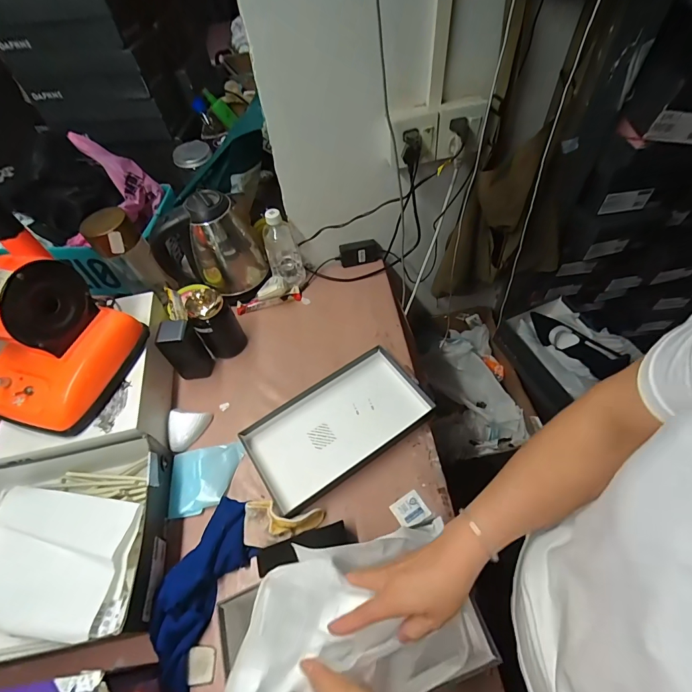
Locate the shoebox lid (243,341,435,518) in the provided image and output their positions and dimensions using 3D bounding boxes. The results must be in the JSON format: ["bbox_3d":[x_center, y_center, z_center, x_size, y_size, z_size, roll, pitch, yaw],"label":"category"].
[{"bbox_3d":[-0.014,0.132,0.665,0.304,0.028,0.163,-32,59,-16],"label":"shoebox lid"}]

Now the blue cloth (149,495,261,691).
[{"bbox_3d":[-0.203,0.338,0.536,0.096,0.039,0.227,18,59,16],"label":"blue cloth"}]

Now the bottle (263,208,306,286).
[{"bbox_3d":[-0.136,-0.210,0.816,0.073,0.177,0.063,-15,56,-6],"label":"bottle"}]

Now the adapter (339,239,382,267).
[{"bbox_3d":[0.036,-0.218,0.887,0.097,0.050,0.030,-7,55,0],"label":"adapter"}]

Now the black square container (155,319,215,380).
[{"bbox_3d":[-0.299,0.010,0.709,0.055,0.130,0.050,-8,55,-1],"label":"black square container"}]

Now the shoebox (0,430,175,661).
[{"bbox_3d":[-0.444,0.289,0.557,0.346,0.091,0.282,-10,55,-2],"label":"shoebox"}]

